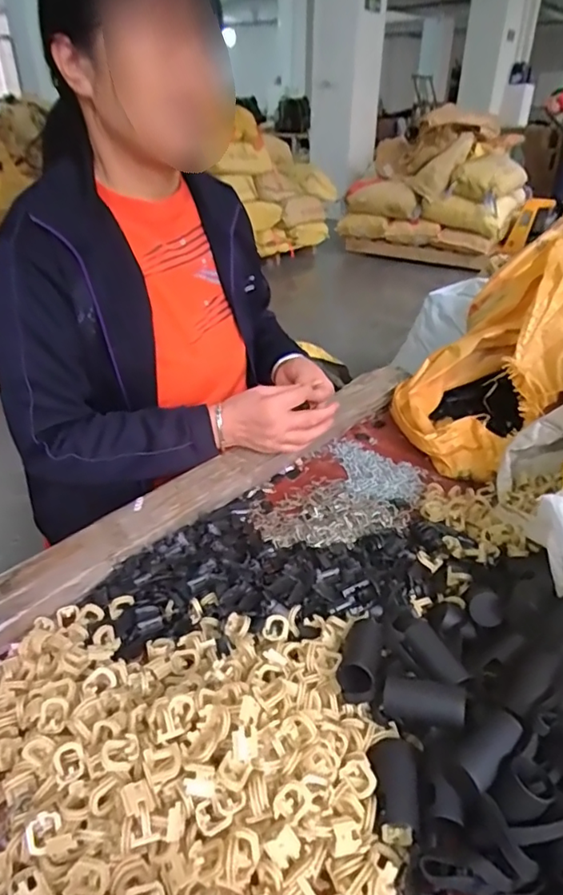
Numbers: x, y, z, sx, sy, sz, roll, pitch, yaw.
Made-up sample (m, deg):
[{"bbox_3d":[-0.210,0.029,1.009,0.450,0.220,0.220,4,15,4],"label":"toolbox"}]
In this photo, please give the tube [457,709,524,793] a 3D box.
[{"bbox_3d":[0.152,0.224,0.403,0.059,0.026,0.024,-26,40,-35],"label":"tube"}]

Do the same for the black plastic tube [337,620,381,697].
[{"bbox_3d":[0.068,0.176,0.470,0.031,0.028,0.072,9,33,14],"label":"black plastic tube"}]

